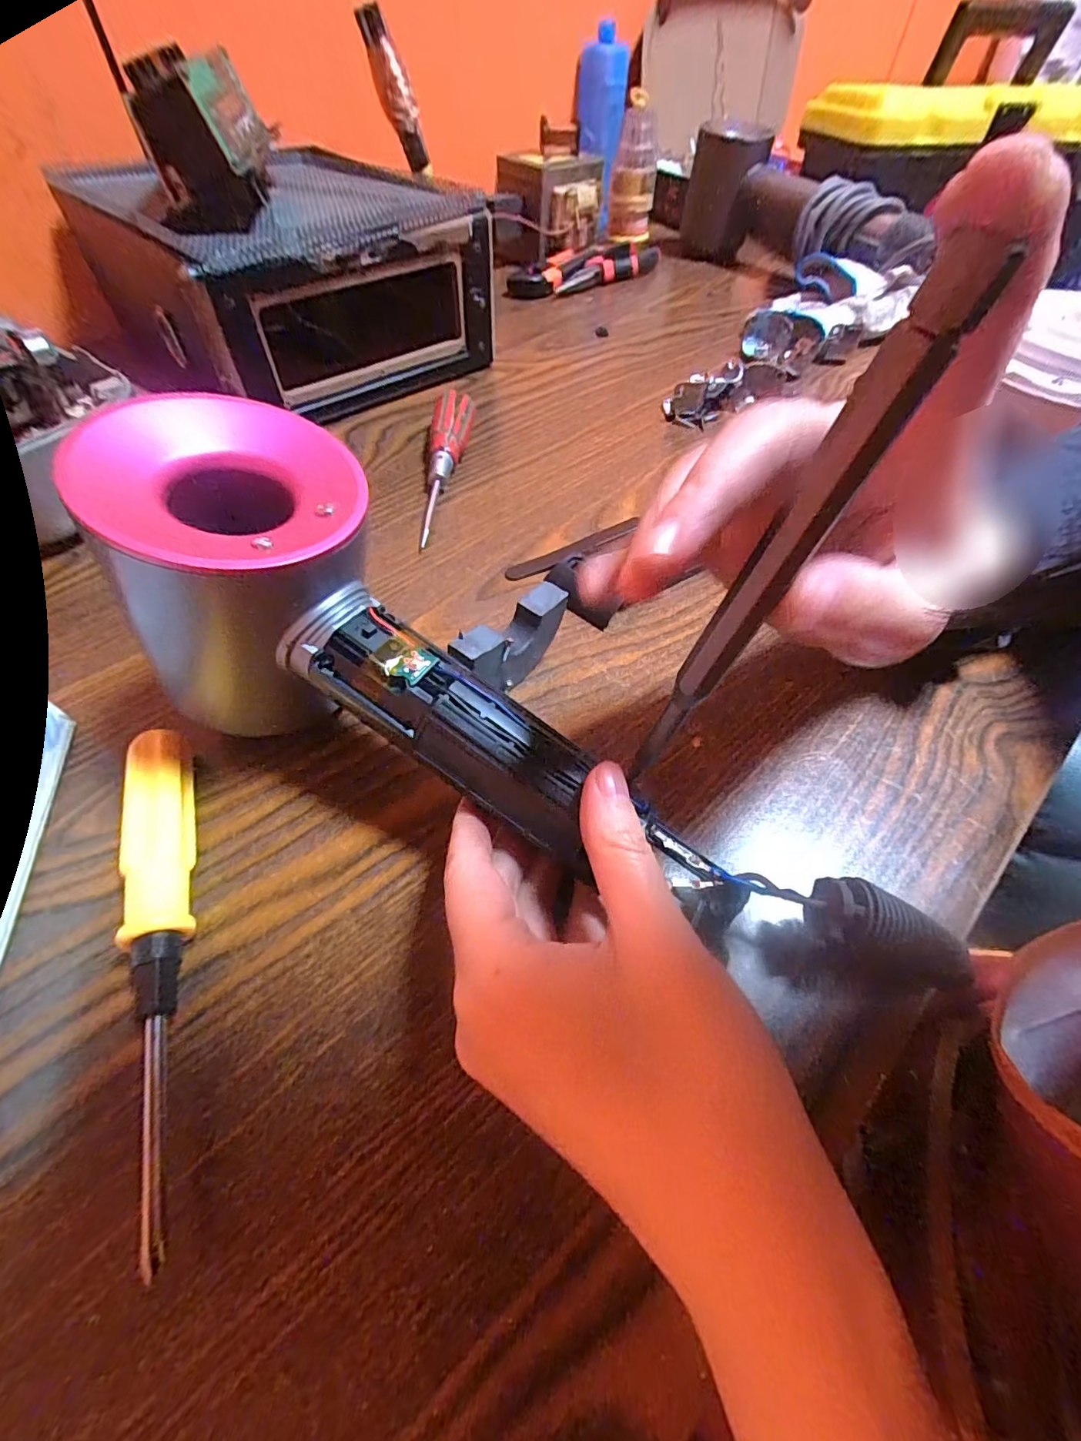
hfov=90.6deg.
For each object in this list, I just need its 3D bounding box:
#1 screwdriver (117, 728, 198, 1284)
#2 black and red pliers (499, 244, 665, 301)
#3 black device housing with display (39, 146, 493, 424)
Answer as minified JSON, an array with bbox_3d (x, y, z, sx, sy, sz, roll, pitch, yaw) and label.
[{"bbox_3d":[-0.119,0.066,0.169,0.017,0.020,0.150,-16,57,-14],"label":"screwdriver"},{"bbox_3d":[0.053,-0.484,0.580,0.203,0.029,0.056,-30,62,-22],"label":"black and red pliers"},{"bbox_3d":[-0.171,-0.315,0.389,0.219,0.105,0.181,-34,63,-24],"label":"black device housing with display"}]

